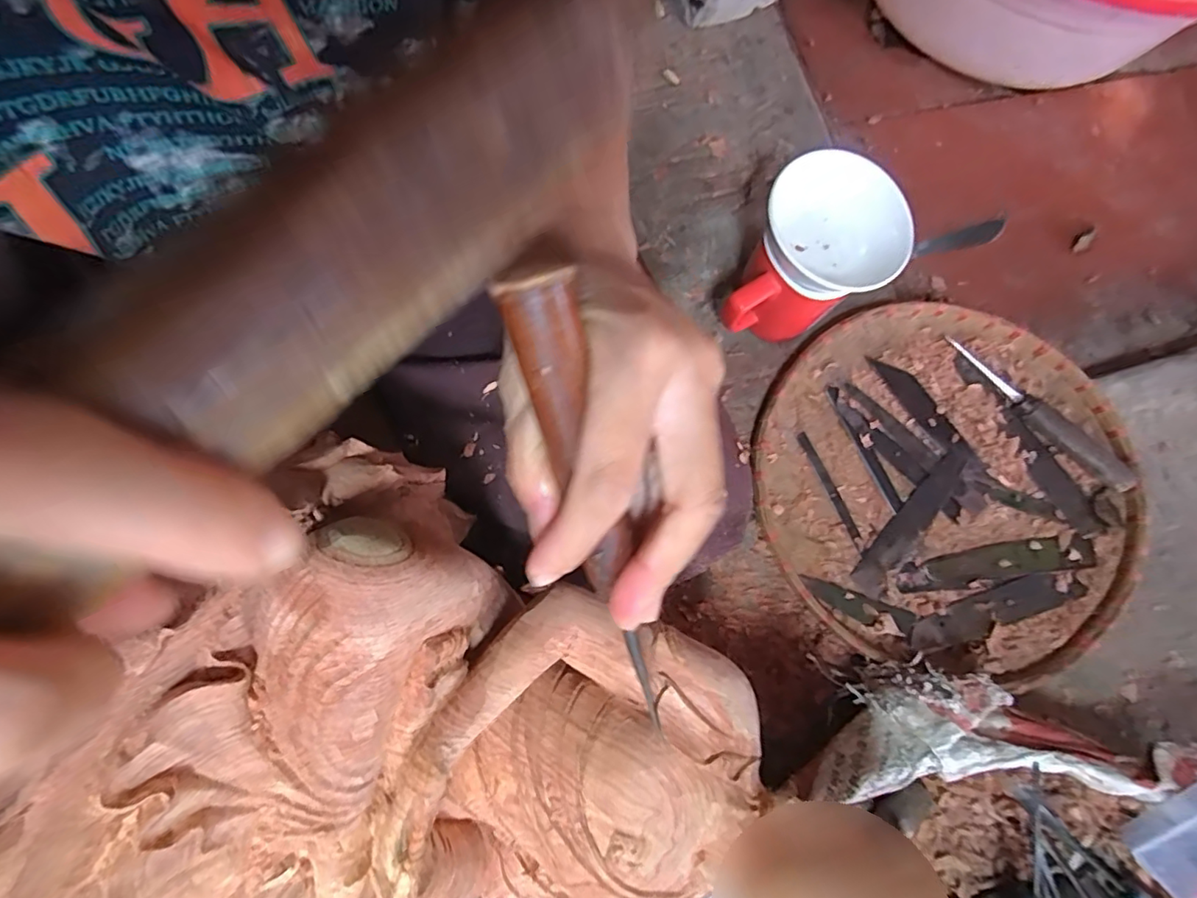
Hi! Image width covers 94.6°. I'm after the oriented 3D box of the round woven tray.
[{"bbox_3d":[0.270,0.024,0.432,0.283,0.022,0.281,1,77,-3],"label":"round woven tray"}]

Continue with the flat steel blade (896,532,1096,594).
[{"bbox_3d":[0.304,0.088,0.427,0.156,0.006,0.026,-8,78,-5],"label":"flat steel blade"}]

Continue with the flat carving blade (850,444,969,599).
[{"bbox_3d":[0.247,0.054,0.429,0.025,0.004,0.146,42,78,6],"label":"flat carving blade"}]

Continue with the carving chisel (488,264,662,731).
[{"bbox_3d":[0.002,0.028,0.185,0.019,0.023,0.172,-17,120,-3],"label":"carving chisel"}]

